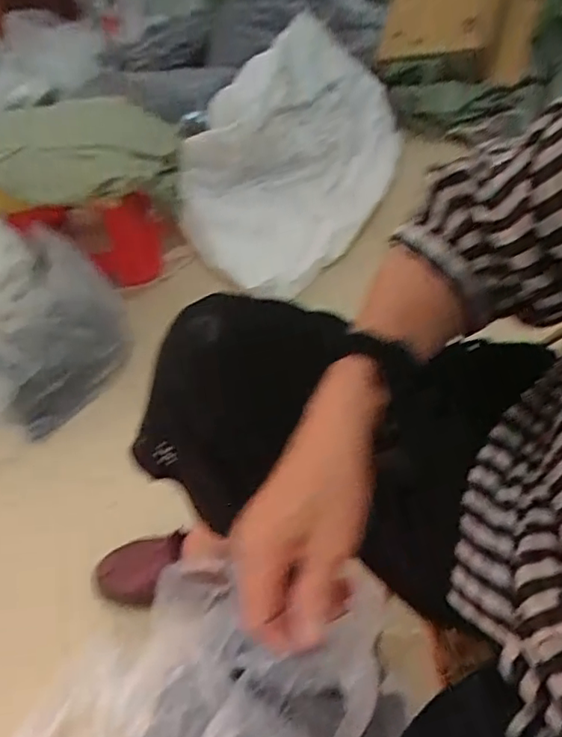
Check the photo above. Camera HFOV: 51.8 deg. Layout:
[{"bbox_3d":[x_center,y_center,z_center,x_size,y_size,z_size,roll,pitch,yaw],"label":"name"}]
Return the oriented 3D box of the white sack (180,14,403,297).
[{"bbox_3d":[0.042,-0.499,1.330,0.363,0.357,0.692,15,50,18],"label":"white sack"}]

